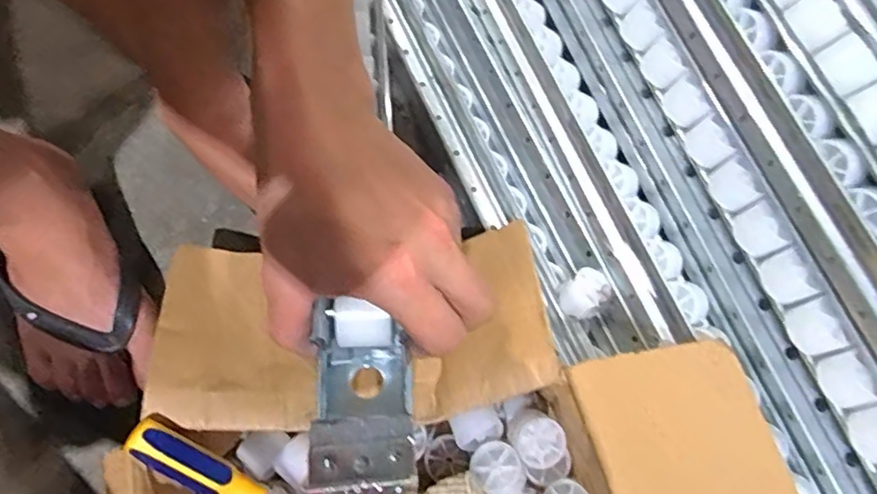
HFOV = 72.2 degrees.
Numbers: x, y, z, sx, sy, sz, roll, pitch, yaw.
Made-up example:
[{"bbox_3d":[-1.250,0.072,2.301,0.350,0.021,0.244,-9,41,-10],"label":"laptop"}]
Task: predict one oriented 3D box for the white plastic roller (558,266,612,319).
[{"bbox_3d":[0.110,0.035,0.454,0.039,0.031,0.030,-37,77,-13],"label":"white plastic roller"}]

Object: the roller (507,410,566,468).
[{"bbox_3d":[0.067,0.134,0.419,0.039,0.022,0.032,42,75,11],"label":"roller"}]

